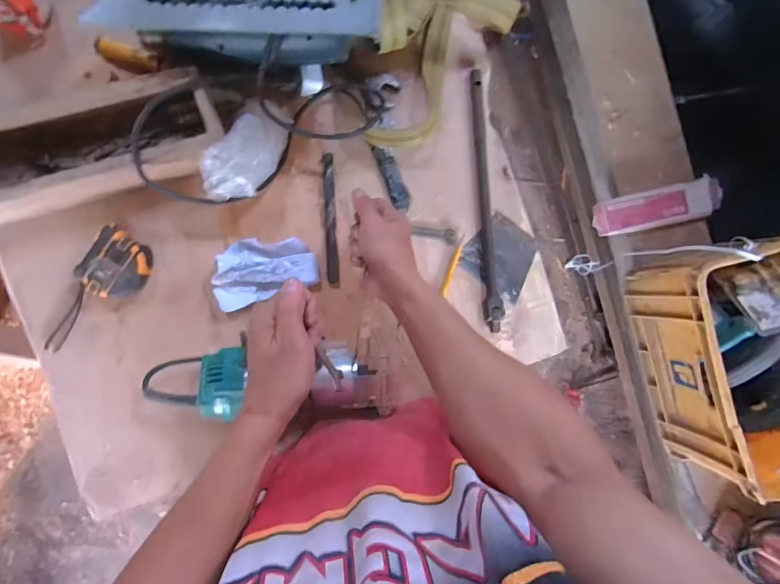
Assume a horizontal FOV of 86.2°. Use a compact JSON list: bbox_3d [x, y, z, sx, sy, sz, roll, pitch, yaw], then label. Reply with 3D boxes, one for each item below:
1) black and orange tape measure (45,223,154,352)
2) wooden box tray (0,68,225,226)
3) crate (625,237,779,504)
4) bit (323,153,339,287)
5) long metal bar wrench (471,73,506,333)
[{"bbox_3d":[-0.350,0.006,0.502,0.067,0.035,0.163,30,85,-7],"label":"black and orange tape measure"},{"bbox_3d":[-0.356,-0.160,0.485,0.311,0.084,0.099,-18,92,-9],"label":"wooden box tray"},{"bbox_3d":[0.843,0.164,0.981,0.375,0.250,0.540,-16,91,-9],"label":"crate"},{"bbox_3d":[-0.080,-0.099,0.560,0.015,0.011,0.170,-3,89,-9],"label":"bit"},{"bbox_3d":[0.139,-0.129,0.592,0.025,0.014,0.366,-3,89,-9],"label":"long metal bar wrench"}]

